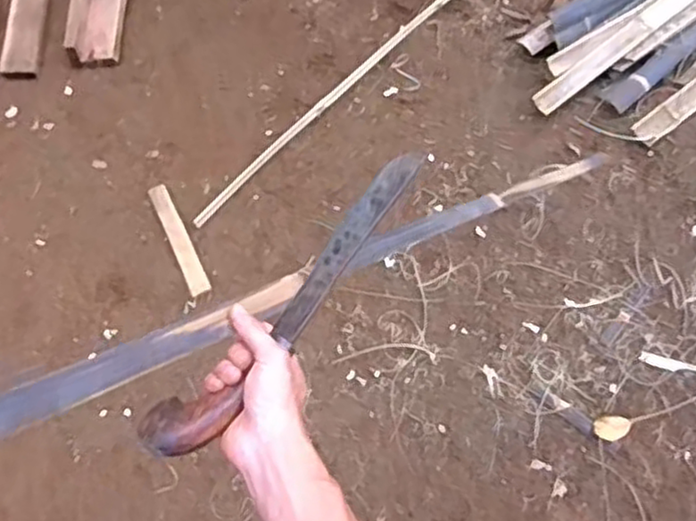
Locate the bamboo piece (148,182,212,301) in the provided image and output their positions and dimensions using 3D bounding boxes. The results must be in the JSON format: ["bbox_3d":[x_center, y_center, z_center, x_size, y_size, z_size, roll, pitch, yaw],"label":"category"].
[{"bbox_3d":[-0.414,-0.053,1.751,0.043,0.007,0.323,-24,70,-11],"label":"bamboo piece"}]

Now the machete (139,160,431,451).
[{"bbox_3d":[-0.041,0.025,0.649,0.058,0.024,0.373,33,62,15],"label":"machete"}]

